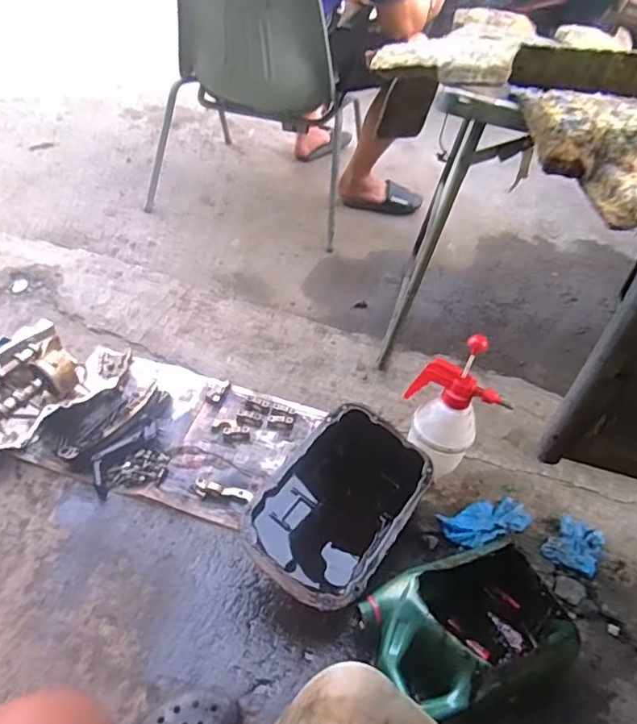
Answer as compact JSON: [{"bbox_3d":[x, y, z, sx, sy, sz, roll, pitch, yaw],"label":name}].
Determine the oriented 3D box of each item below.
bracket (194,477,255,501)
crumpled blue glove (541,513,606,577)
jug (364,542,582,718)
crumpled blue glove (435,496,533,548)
[{"bbox_3d":[-0.178,0.239,0.986,0.115,0.011,0.032,13,39,13],"label":"bracket"},{"bbox_3d":[0.471,0.332,0.980,0.090,0.031,0.103,25,43,26],"label":"crumpled blue glove"},{"bbox_3d":[0.212,0.390,0.796,0.276,0.142,0.202,-13,40,-19],"label":"jug"},{"bbox_3d":[0.306,0.292,0.985,0.154,0.024,0.072,-11,40,-17],"label":"crumpled blue glove"}]

